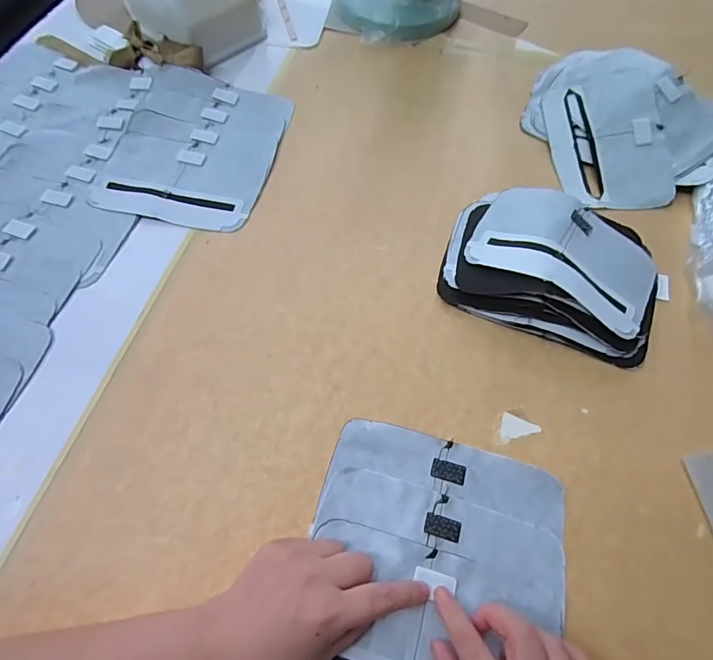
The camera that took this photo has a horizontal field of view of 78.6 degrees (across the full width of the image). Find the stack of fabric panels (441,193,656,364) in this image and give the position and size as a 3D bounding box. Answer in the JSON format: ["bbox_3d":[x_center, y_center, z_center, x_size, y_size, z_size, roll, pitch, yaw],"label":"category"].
[{"bbox_3d":[0.208,-0.073,0.458,0.214,0.053,0.160,19,62,10],"label":"stack of fabric panels"}]

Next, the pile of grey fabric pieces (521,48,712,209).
[{"bbox_3d":[0.335,-0.269,0.557,0.247,0.066,0.227,31,64,16],"label":"pile of grey fabric pieces"}]

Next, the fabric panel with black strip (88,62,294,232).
[{"bbox_3d":[-0.206,-0.240,0.557,0.204,0.027,0.248,11,61,5],"label":"fabric panel with black strip"}]

